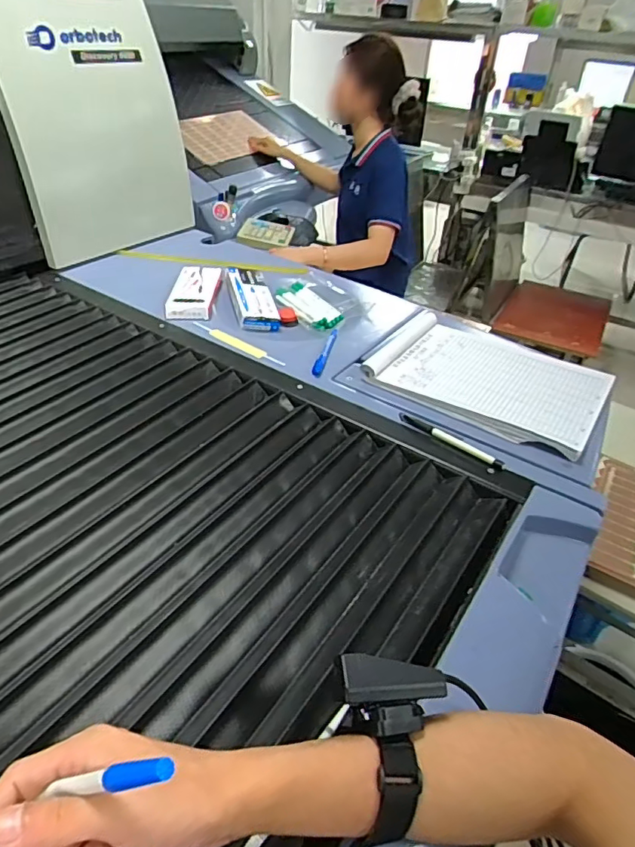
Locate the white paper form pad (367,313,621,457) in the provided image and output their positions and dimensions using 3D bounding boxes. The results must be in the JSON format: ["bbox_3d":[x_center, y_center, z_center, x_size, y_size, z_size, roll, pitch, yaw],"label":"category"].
[{"bbox_3d":[0.258,-0.077,0.790,0.305,0.036,0.250,25,41,28],"label":"white paper form pad"}]

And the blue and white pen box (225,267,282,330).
[{"bbox_3d":[-0.117,-0.229,0.977,0.074,0.023,0.170,-8,53,-17],"label":"blue and white pen box"}]

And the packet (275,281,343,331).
[{"bbox_3d":[-0.013,-0.213,0.986,0.075,0.020,0.164,-19,44,-29],"label":"packet"}]

